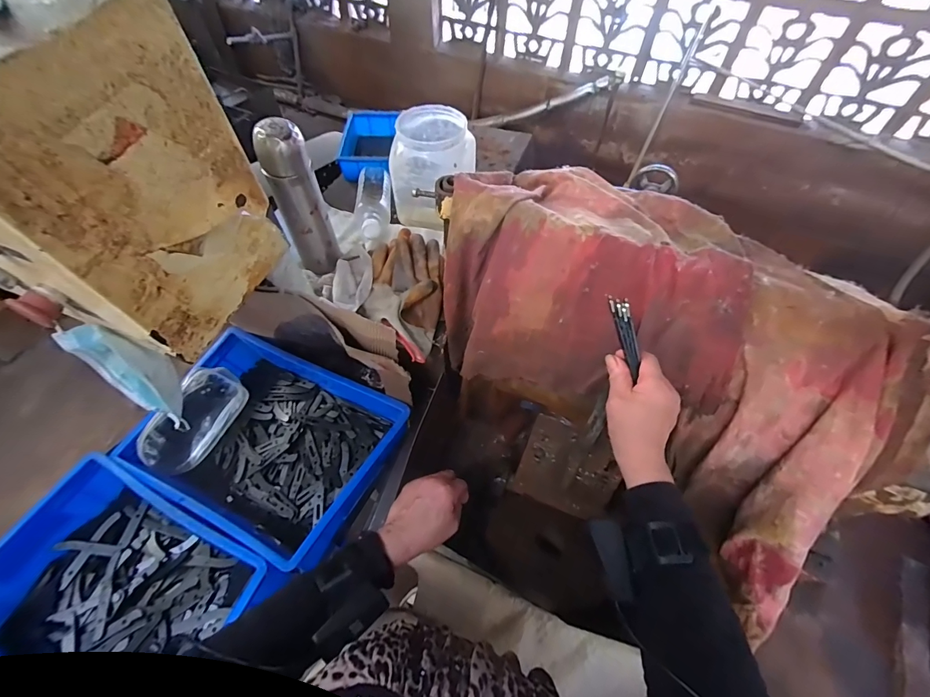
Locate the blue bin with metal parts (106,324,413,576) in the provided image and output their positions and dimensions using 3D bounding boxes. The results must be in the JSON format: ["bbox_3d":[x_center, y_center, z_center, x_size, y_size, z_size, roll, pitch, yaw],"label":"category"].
[{"bbox_3d":[-0.342,0.159,0.718,0.407,0.112,0.315,24,62,13],"label":"blue bin with metal parts"}]

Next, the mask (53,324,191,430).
[{"bbox_3d":[-0.400,0.035,0.491,0.085,0.162,0.062,26,62,15],"label":"mask"}]

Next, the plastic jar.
[{"bbox_3d":[-0.054,-0.331,0.727,0.130,0.166,0.137,0,59,0],"label":"plastic jar"}]

